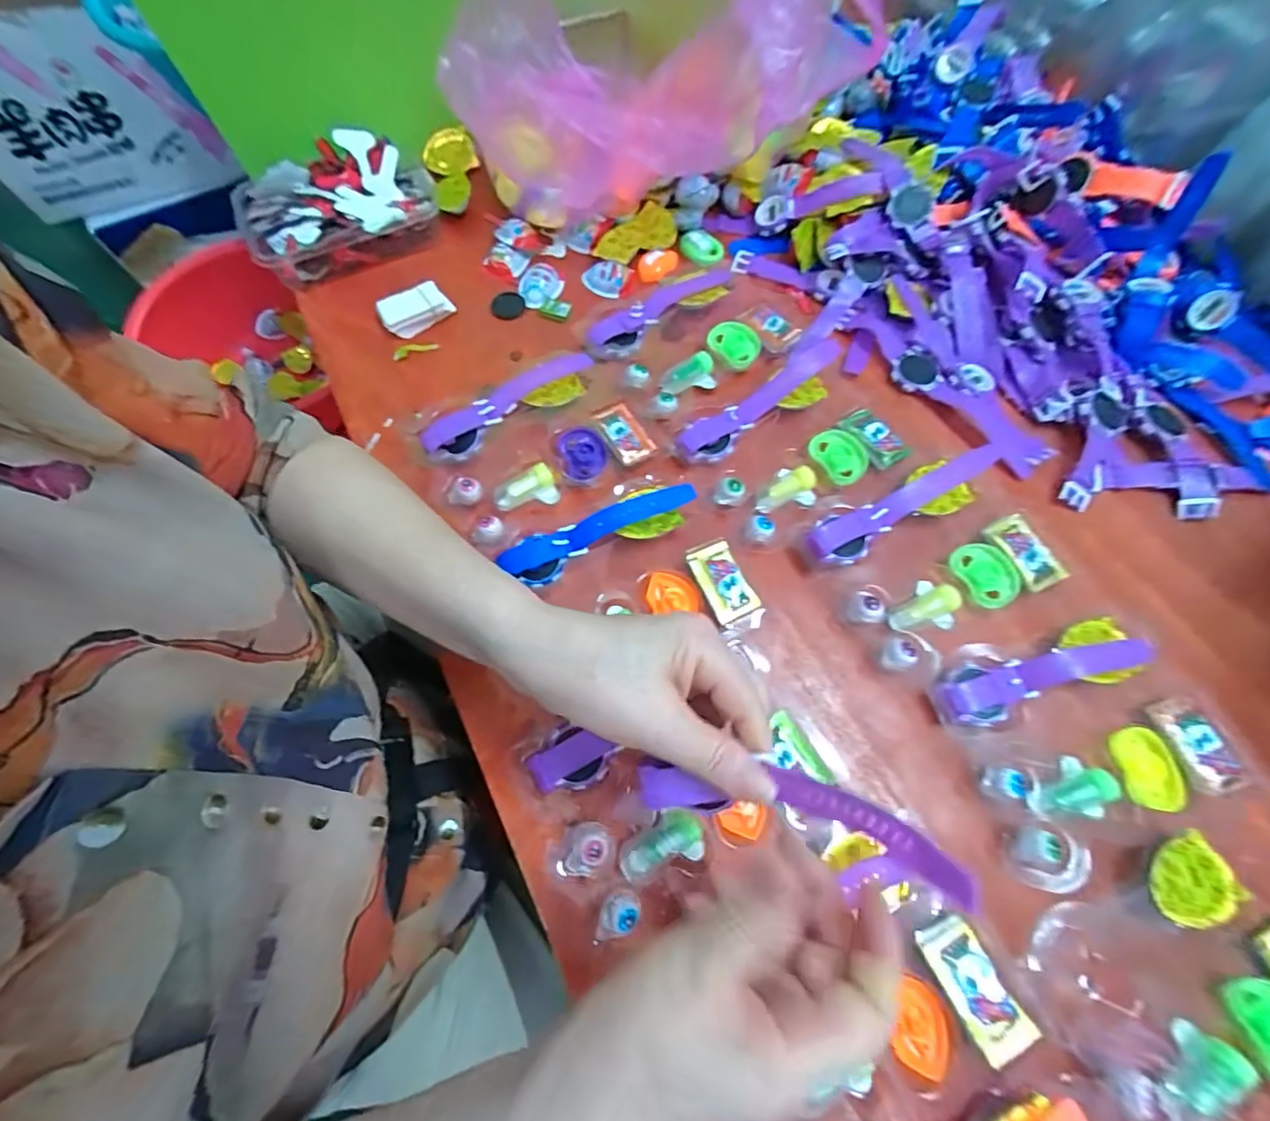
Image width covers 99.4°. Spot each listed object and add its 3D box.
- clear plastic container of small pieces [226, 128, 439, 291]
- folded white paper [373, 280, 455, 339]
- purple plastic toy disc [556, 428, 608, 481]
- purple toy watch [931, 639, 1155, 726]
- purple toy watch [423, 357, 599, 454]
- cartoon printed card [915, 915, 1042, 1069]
[{"bbox_3d":[-0.272,-0.328,0.505,0.179,0.050,0.117,-30,71,-12],"label":"clear plastic container of small pieces"},{"bbox_3d":[-0.194,-0.221,0.478,0.057,0.024,0.029,-37,72,-14],"label":"folded white paper"},{"bbox_3d":[-0.040,-0.083,0.416,0.035,0.010,0.040,-21,69,-9],"label":"purple plastic toy disc"},{"bbox_3d":[0.259,0.072,0.346,0.138,0.021,0.033,-19,69,-7],"label":"purple toy watch"},{"bbox_3d":[-0.097,-0.120,0.422,0.143,0.024,0.026,-33,71,-13],"label":"purple toy watch"},{"bbox_3d":[0.182,0.226,0.286,0.032,0.010,0.061,-22,69,-9],"label":"cartoon printed card"}]

